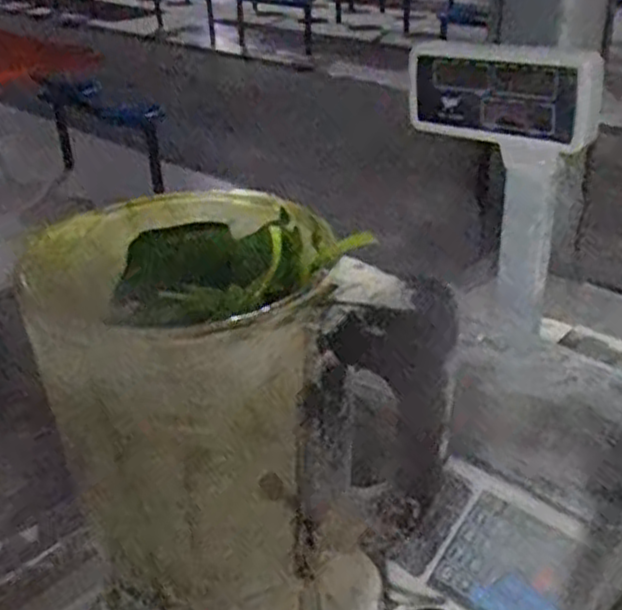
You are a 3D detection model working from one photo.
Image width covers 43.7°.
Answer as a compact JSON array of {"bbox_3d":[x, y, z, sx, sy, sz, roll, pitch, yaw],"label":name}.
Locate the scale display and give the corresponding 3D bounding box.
[{"bbox_3d":[0.199,-0.225,0.824,0.217,0.097,0.041,20,36,33],"label":"scale display"}]

